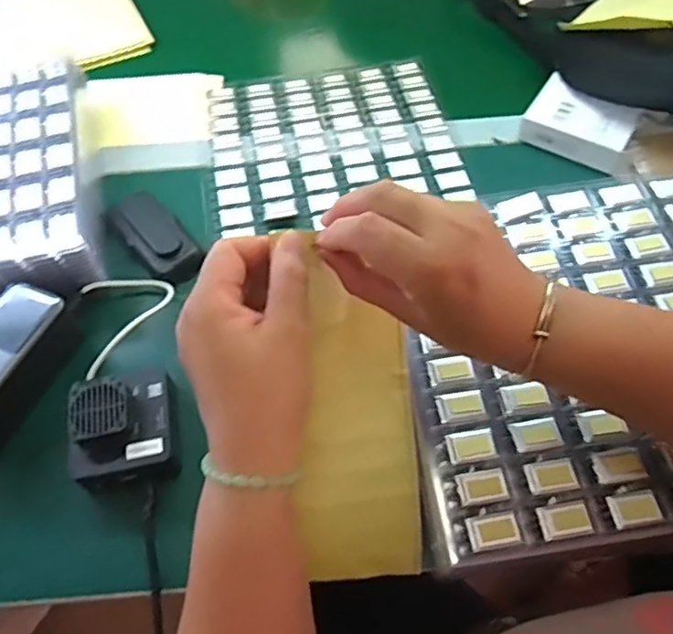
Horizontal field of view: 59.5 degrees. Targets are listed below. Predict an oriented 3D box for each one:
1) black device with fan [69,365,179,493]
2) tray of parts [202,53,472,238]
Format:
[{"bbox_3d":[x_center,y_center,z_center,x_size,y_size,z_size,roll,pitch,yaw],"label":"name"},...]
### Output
[{"bbox_3d":[-0.157,0.080,0.437,0.073,0.040,0.079,-8,58,-3],"label":"black device with fan"},{"bbox_3d":[-0.006,-0.188,0.615,0.244,0.014,0.218,-10,58,-5],"label":"tray of parts"}]

